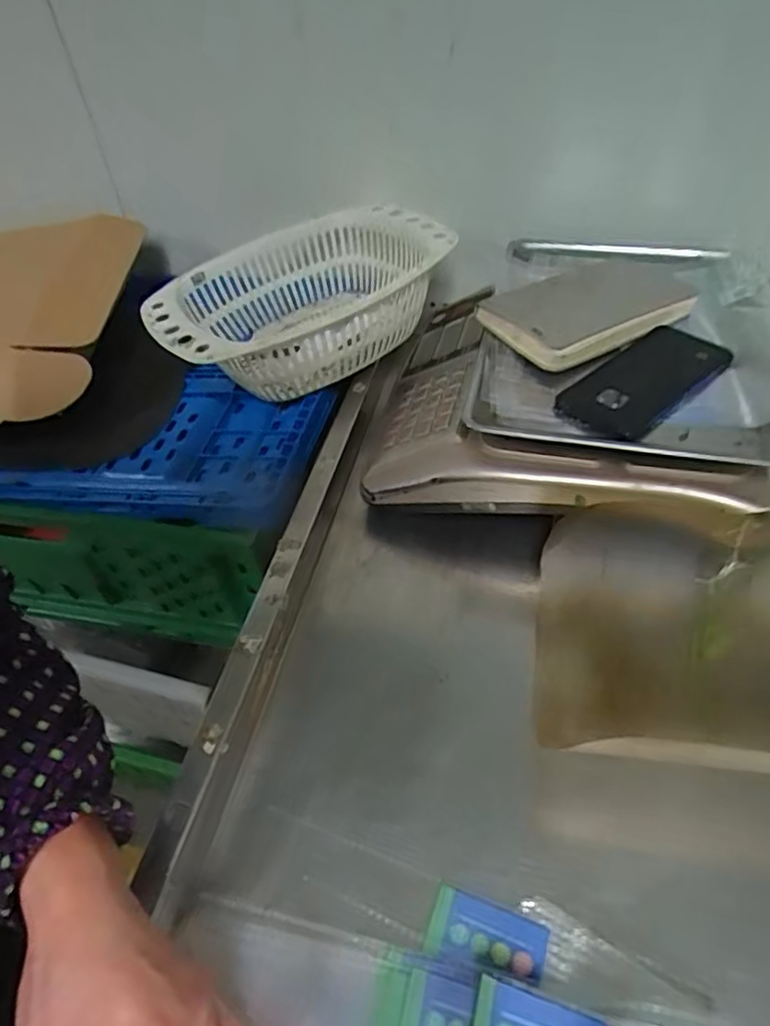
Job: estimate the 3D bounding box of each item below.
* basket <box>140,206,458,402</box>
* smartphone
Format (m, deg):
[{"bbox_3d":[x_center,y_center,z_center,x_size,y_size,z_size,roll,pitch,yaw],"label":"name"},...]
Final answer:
[{"bbox_3d":[-0.087,-0.213,0.646,0.290,0.093,0.209,-30,50,-22],"label":"basket"},{"bbox_3d":[0.217,-0.114,0.516,0.165,0.005,0.076,-37,53,-27],"label":"smartphone"}]

